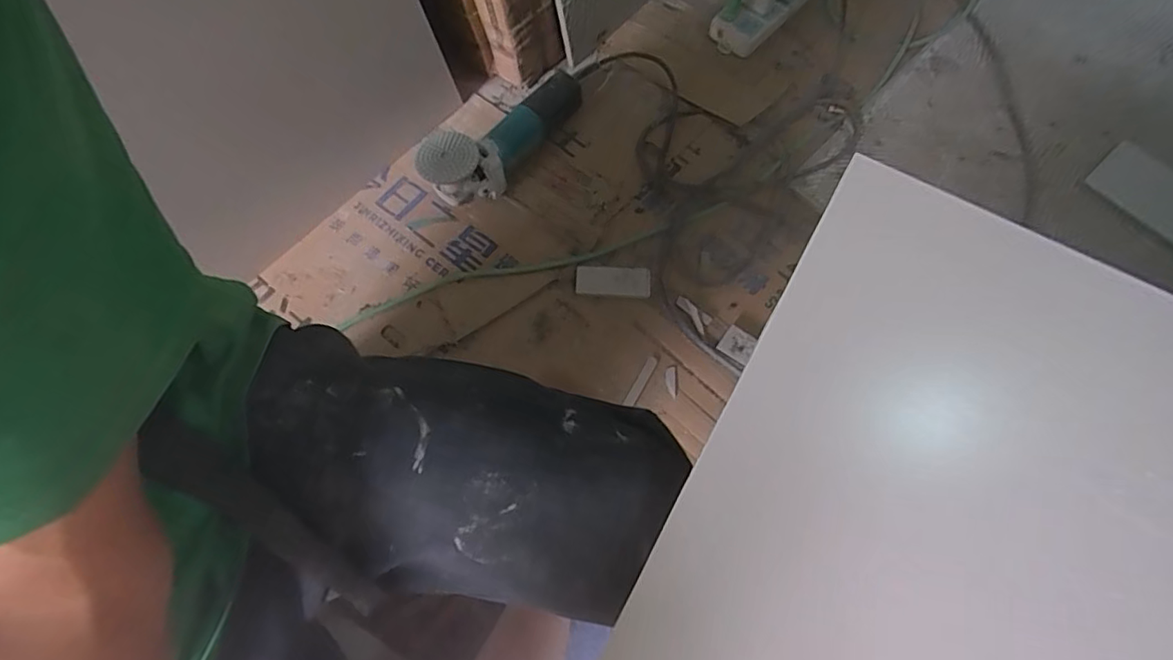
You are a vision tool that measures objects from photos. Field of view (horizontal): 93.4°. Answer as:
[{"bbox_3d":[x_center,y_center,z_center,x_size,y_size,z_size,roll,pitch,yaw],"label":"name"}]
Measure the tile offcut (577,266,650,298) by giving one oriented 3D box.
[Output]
[{"bbox_3d":[0.034,-0.062,0.718,0.095,0.005,0.038,3,85,4],"label":"tile offcut"}]

